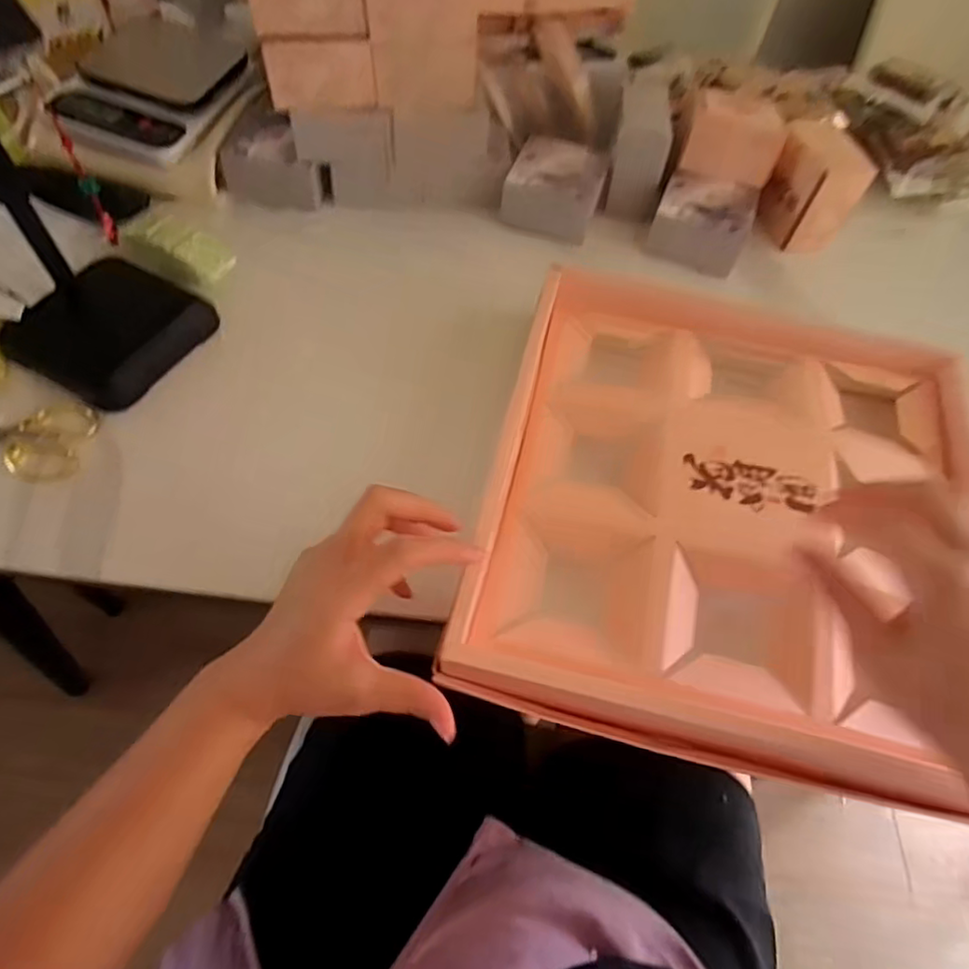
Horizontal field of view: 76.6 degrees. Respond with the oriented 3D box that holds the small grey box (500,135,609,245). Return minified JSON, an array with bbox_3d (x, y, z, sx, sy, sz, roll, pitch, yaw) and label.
[{"bbox_3d":[0.069,-0.286,0.603,0.095,0.049,0.099,15,58,5],"label":"small grey box"}]

